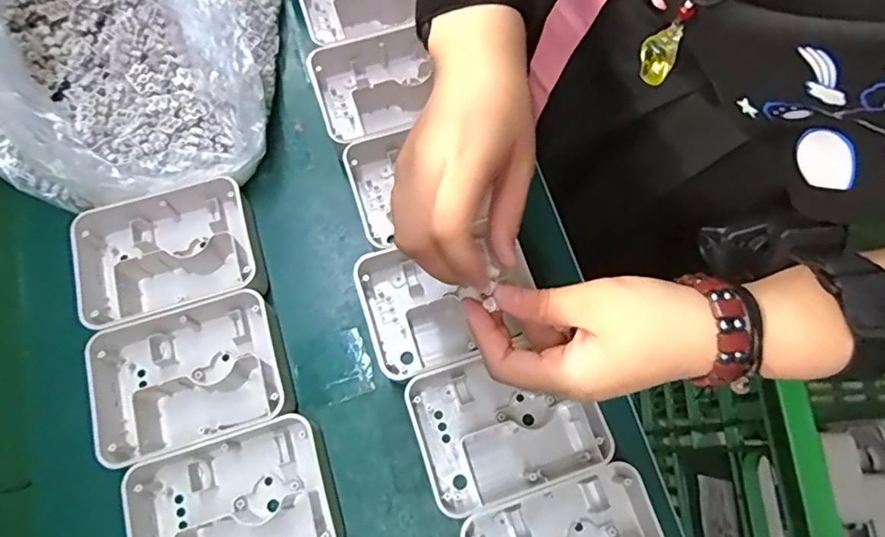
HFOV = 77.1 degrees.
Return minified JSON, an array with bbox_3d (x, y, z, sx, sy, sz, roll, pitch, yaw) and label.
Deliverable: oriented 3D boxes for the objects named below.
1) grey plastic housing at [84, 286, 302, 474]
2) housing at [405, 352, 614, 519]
[{"bbox_3d":[-0.186,0.083,0.411,0.137,0.043,0.102,-19,73,-7],"label":"grey plastic housing"},{"bbox_3d":[0.048,0.114,0.407,0.131,0.040,0.102,-18,72,-7],"label":"housing"}]

